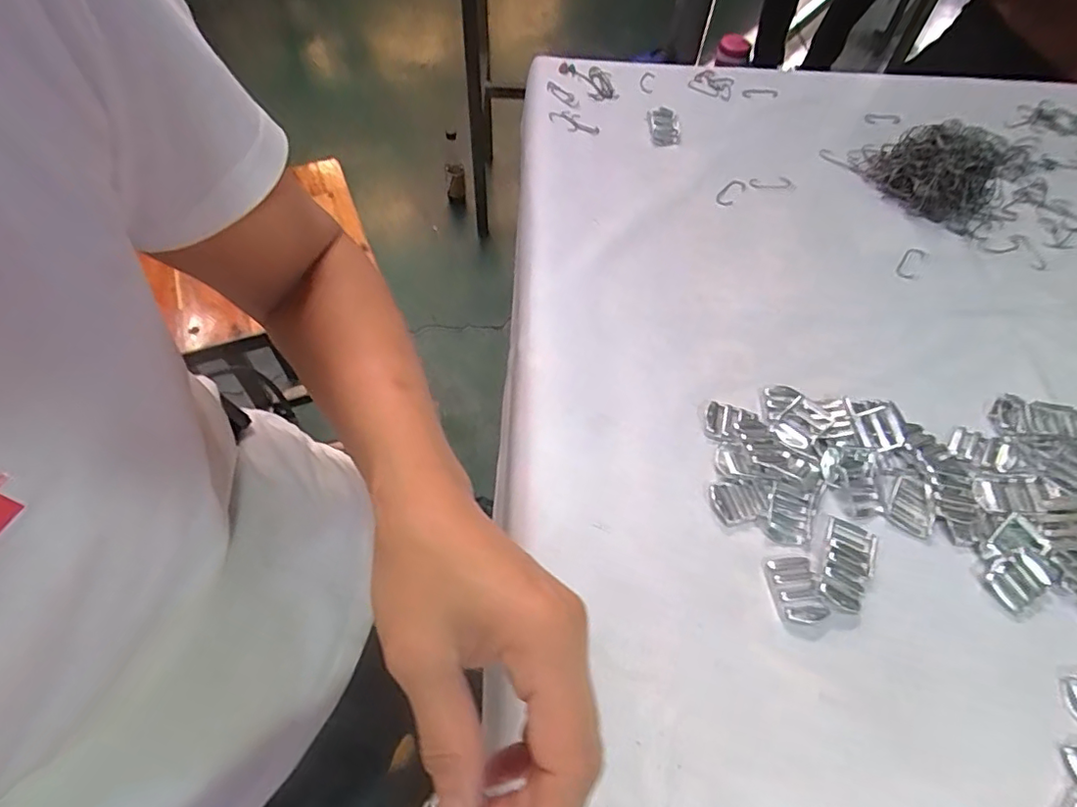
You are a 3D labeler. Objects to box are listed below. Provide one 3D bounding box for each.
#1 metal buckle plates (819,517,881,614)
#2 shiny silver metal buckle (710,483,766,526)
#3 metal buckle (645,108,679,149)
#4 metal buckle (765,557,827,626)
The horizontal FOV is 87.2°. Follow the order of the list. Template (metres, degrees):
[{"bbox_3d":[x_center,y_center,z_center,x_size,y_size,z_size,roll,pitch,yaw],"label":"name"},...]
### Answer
[{"bbox_3d":[0.198,0.102,0.359,0.032,0.010,0.061,24,60,12],"label":"metal buckle plates"},{"bbox_3d":[0.136,0.067,0.380,0.035,0.005,0.028,-3,58,-4],"label":"shiny silver metal buckle"},{"bbox_3d":[0.132,-0.295,0.602,0.028,0.012,0.054,-4,58,-5],"label":"metal buckle"},{"bbox_3d":[0.160,0.115,0.351,0.025,0.007,0.040,-7,58,-7],"label":"metal buckle"}]

